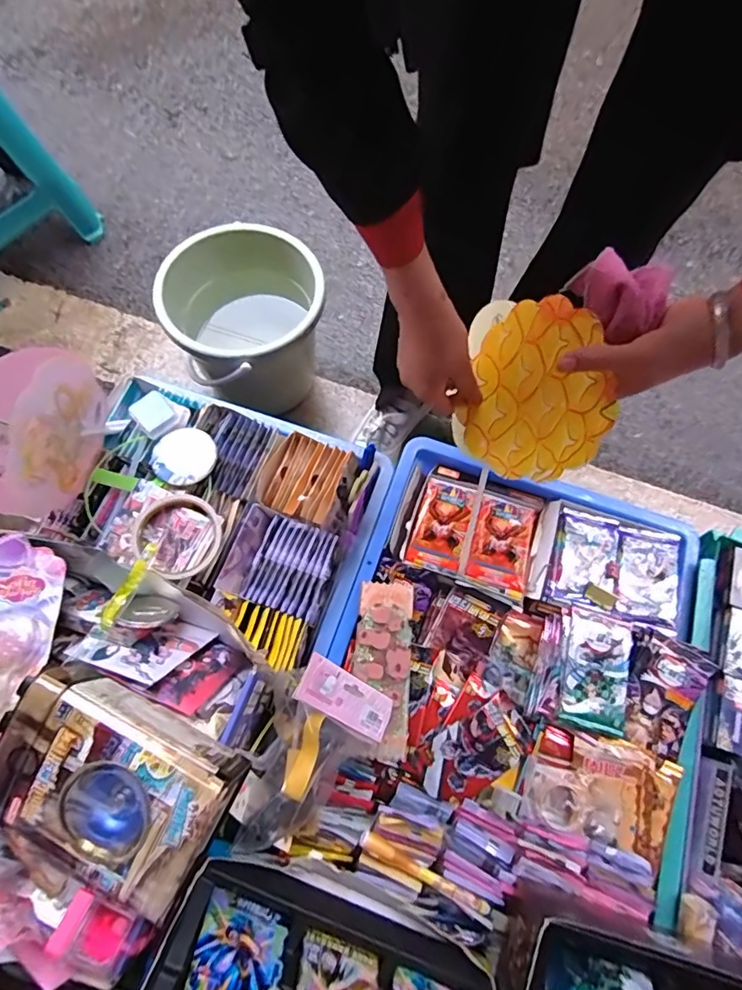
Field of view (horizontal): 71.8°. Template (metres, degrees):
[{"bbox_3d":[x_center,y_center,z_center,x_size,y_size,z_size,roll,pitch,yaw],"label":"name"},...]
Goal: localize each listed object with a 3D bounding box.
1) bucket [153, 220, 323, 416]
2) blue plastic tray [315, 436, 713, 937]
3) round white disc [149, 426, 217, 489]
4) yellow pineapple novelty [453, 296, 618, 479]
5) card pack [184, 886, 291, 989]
[{"bbox_3d":[-0.205,-0.281,0.876,0.243,0.239,0.267,0,70,-1],"label":"bucket"},{"bbox_3d":[0.167,0.148,0.577,0.393,0.055,0.370,19,71,6],"label":"blue plastic tray"},{"bbox_3d":[-0.219,-0.047,0.596,0.069,0.016,0.071,0,70,-1],"label":"round white disc"},{"bbox_3d":[0.143,-0.097,0.481,0.022,0.159,0.169,-6,23,-34],"label":"yellow pineapple novelty"},{"bbox_3d":[-0.095,0.337,0.363,0.064,0.090,0.008,27,106,-7],"label":"card pack"}]

